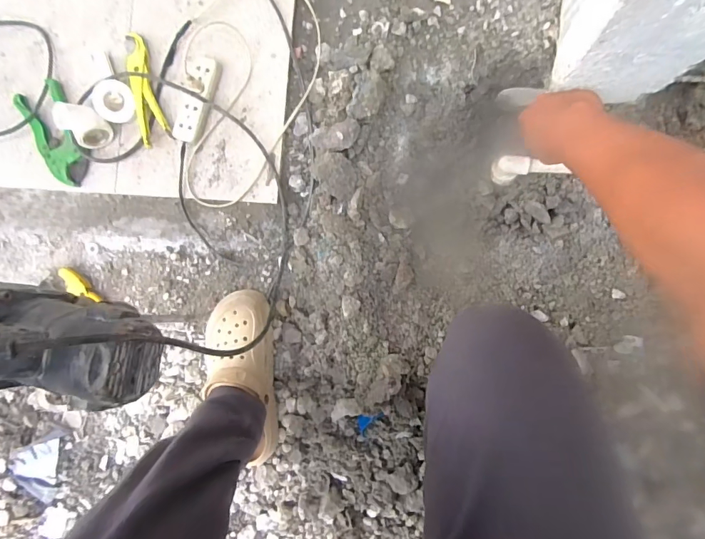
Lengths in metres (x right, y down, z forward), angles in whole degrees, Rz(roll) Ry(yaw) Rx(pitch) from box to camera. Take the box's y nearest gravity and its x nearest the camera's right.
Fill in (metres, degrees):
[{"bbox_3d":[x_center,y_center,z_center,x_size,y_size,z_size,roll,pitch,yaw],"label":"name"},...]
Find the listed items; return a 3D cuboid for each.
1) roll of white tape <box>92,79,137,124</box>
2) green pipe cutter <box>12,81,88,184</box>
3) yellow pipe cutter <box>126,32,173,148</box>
[{"bbox_3d":[-0.416,-0.295,0.723,0.071,0.018,0.071,-34,103,-14],"label":"roll of white tape"},{"bbox_3d":[-0.533,-0.246,0.747,0.090,0.033,0.193,-27,87,4],"label":"green pipe cutter"},{"bbox_3d":[-0.364,-0.321,0.723,0.052,0.017,0.200,-14,88,5],"label":"yellow pipe cutter"}]

